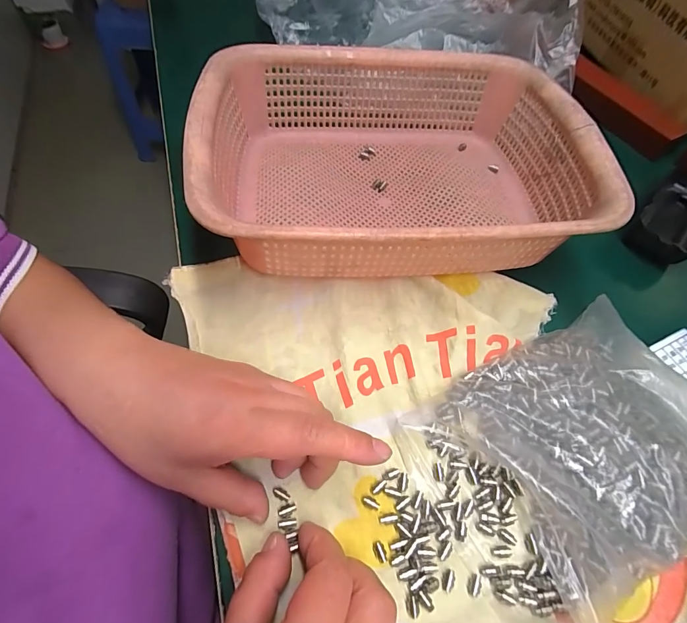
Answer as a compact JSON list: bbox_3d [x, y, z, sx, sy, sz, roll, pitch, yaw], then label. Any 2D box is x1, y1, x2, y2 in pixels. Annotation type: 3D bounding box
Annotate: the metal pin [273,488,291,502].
[{"bbox_3d":[-0.036,0.106,0.214,0.010,0.004,0.005,29,64,11],"label":"metal pin"}]

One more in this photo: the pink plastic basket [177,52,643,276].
[{"bbox_3d":[0.041,-0.121,0.298,0.287,0.082,0.215,-2,62,-6],"label":"pink plastic basket"}]

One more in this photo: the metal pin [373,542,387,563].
[{"bbox_3d":[0.020,0.132,0.204,0.006,0.004,0.010,-26,67,-17],"label":"metal pin"}]

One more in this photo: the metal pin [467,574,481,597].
[{"bbox_3d":[0.071,0.148,0.199,0.005,0.004,0.010,26,63,10],"label":"metal pin"}]

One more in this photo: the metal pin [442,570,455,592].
[{"bbox_3d":[0.057,0.145,0.199,0.005,0.004,0.010,15,62,4],"label":"metal pin"}]

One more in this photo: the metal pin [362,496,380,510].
[{"bbox_3d":[0.016,0.111,0.215,0.011,0.004,0.005,25,63,9],"label":"metal pin"}]

